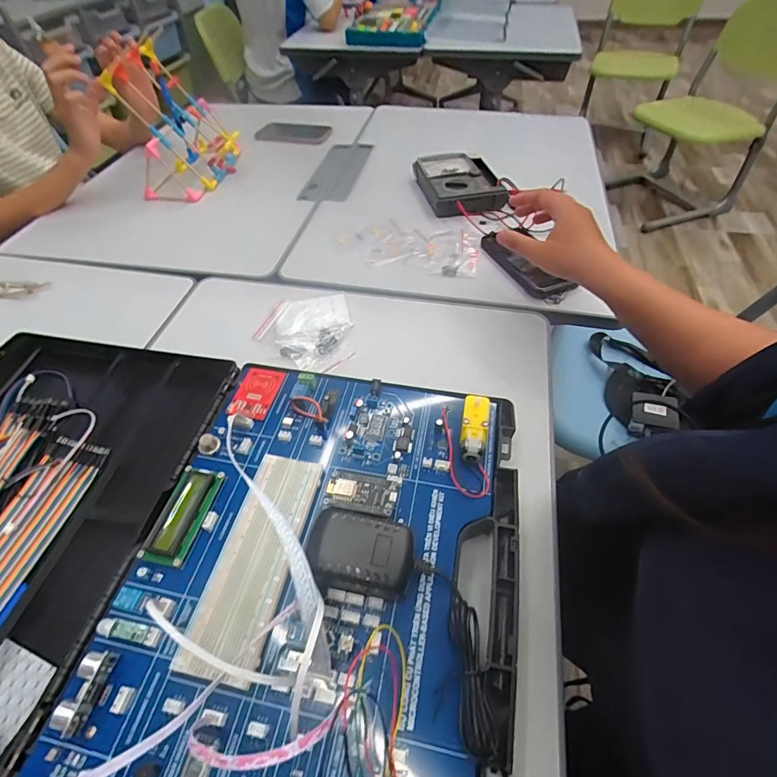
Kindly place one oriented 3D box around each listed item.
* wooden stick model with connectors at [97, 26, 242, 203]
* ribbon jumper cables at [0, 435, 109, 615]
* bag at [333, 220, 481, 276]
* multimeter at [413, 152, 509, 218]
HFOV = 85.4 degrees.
[{"bbox_3d":[-0.378,-0.475,0.760,0.185,0.190,0.199,-17,52,-12],"label":"wooden stick model with connectors"},{"bbox_3d":[-0.323,0.135,0.352,0.062,0.009,0.212,10,52,10],"label":"ribbon jumper cables"},{"bbox_3d":[0.027,-0.224,0.652,0.229,0.013,0.119,14,53,13],"label":"bag"},{"bbox_3d":[0.120,-0.345,0.708,0.116,0.045,0.155,-12,51,-7],"label":"multimeter"}]

